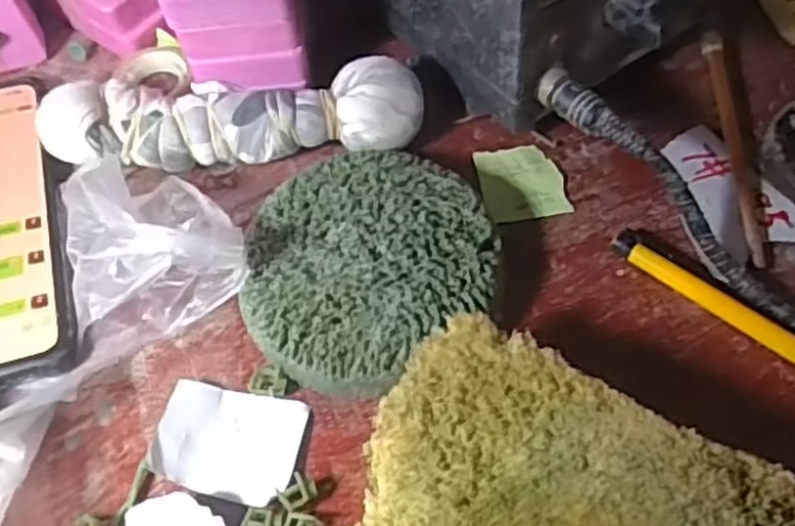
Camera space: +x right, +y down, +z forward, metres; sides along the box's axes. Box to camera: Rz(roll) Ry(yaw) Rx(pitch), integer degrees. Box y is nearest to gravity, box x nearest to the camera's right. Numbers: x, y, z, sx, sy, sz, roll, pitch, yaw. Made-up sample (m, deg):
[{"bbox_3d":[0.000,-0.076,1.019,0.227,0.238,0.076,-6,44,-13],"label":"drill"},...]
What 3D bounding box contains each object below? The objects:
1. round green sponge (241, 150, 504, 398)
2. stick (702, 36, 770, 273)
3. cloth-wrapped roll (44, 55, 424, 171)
[{"bbox_3d":[-0.013,0.001,0.300,0.100,0.025,0.093,-1,60,3],"label":"round green sponge"},{"bbox_3d":[0.150,-0.052,0.329,0.012,0.007,0.121,0,60,3],"label":"stick"},{"bbox_3d":[-0.070,-0.064,0.328,0.157,0.032,0.040,-8,60,-1],"label":"cloth-wrapped roll"}]

